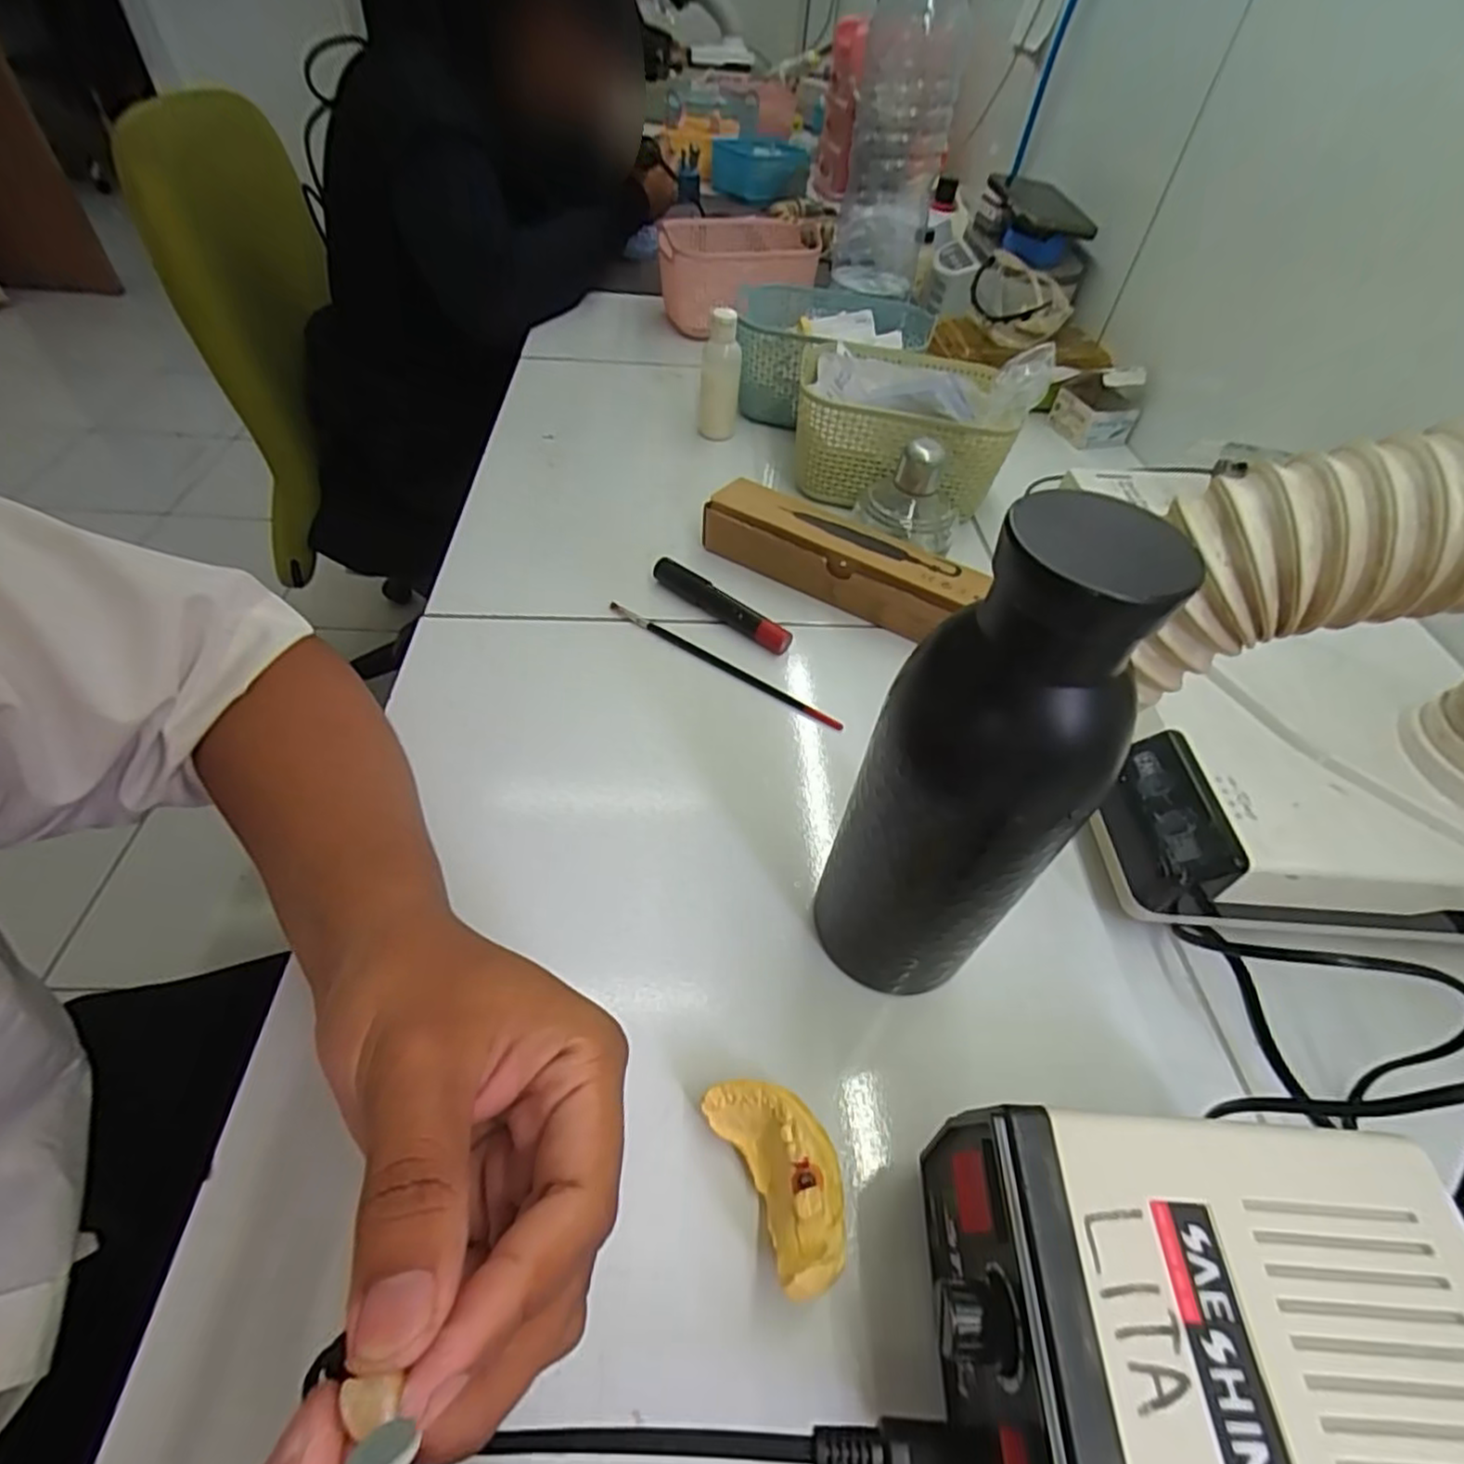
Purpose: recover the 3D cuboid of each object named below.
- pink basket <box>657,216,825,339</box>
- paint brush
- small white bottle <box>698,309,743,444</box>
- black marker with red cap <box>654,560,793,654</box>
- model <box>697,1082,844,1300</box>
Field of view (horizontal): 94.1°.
[{"bbox_3d":[0.007,-0.508,0.768,0.179,0.090,0.179,0,50,-5],"label":"pink basket"},{"bbox_3d":[-0.007,-0.044,0.418,0.167,0.010,0.009,30,54,18],"label":"paint brush"},{"bbox_3d":[-0.011,-0.301,0.576,0.036,0.098,0.038,0,50,-5],"label":"small white bottle"},{"bbox_3d":[-0.007,-0.084,0.446,0.106,0.017,0.016,35,55,22],"label":"black marker with red cap"},{"bbox_3d":[0.019,0.154,0.239,0.034,0.031,0.066,-20,55,-21],"label":"model"}]

